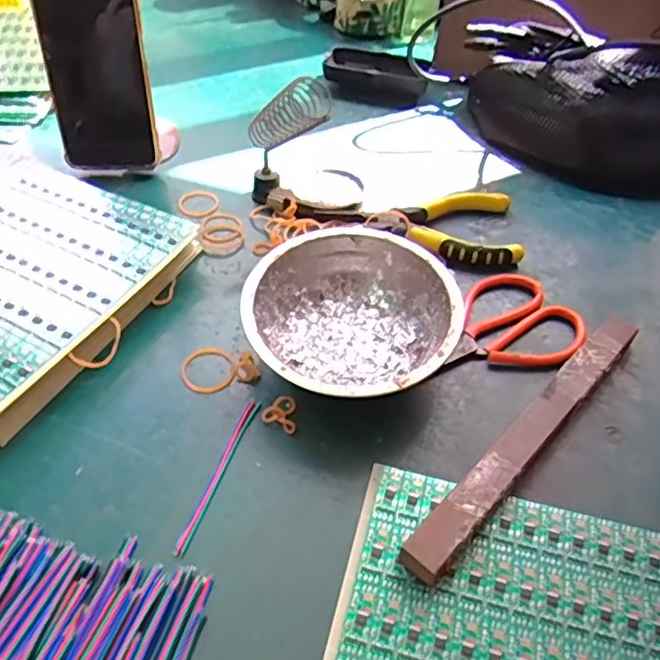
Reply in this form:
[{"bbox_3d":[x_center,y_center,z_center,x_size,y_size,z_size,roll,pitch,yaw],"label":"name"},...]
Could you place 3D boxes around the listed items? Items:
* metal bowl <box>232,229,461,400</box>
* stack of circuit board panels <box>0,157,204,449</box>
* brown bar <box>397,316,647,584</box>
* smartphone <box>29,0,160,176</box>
[{"bbox_3d":[0.012,-0.005,0.374,0.125,0.045,0.122,1,46,-1],"label":"metal bowl"},{"bbox_3d":[-0.209,-0.029,0.402,0.176,0.029,0.203,21,49,18],"label":"stack of circuit board panels"},{"bbox_3d":[0.114,0.056,0.338,0.021,0.019,0.211,35,54,27],"label":"brown bar"},{"bbox_3d":[-0.185,-0.208,0.476,0.077,0.175,0.009,-1,34,-4],"label":"smartphone"}]

